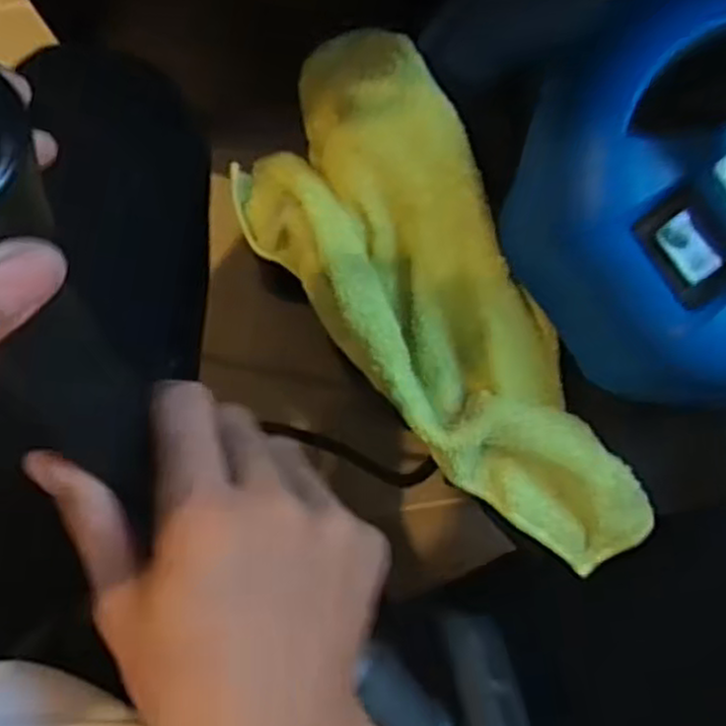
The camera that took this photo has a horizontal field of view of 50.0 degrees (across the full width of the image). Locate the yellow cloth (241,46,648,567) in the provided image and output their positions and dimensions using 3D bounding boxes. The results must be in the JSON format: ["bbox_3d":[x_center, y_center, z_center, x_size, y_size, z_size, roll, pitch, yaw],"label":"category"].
[{"bbox_3d":[0.032,-0.028,0.394,0.106,0.098,0.309,-30,83,-5],"label":"yellow cloth"}]

